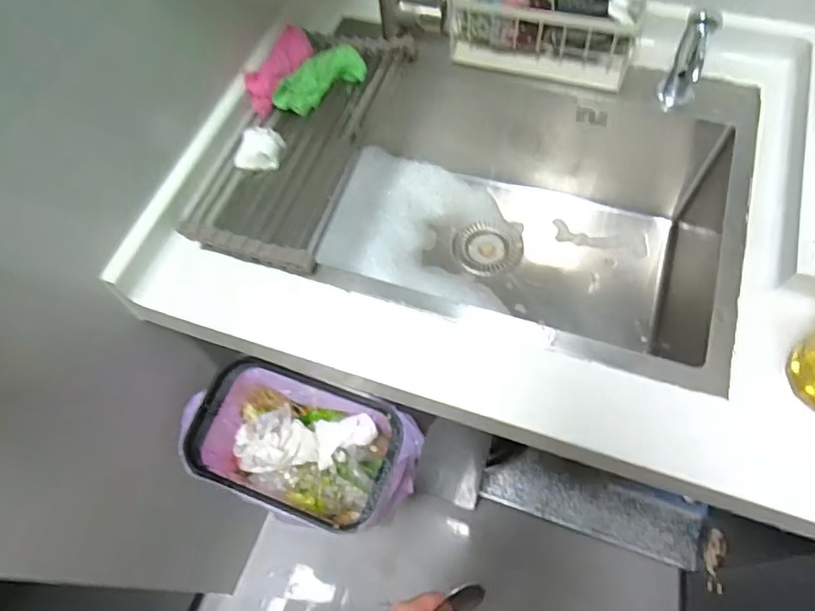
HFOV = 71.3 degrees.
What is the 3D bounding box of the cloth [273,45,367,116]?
[{"bbox_3d":[-0.115,-0.296,0.748,0.130,0.053,0.021,-34,24,-11],"label":"cloth"}]

